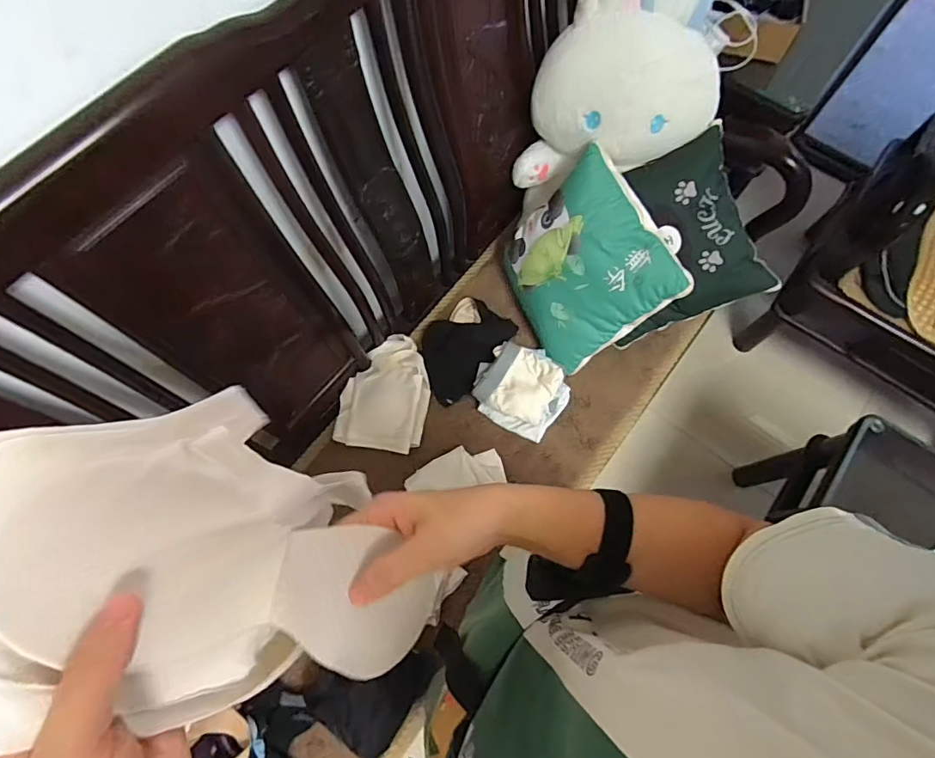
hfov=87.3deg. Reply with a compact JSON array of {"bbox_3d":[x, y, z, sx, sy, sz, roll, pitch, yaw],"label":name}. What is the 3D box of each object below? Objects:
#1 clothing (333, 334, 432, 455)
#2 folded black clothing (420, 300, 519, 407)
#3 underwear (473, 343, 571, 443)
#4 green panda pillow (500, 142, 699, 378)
[{"bbox_3d":[-0.171,0.021,1.017,0.180,0.041,0.250,7,71,3],"label":"clothing"},{"bbox_3d":[-0.016,-0.077,1.059,0.164,0.039,0.231,41,76,13],"label":"folded black clothing"},{"bbox_3d":[0.113,0.016,1.018,0.189,0.055,0.177,28,73,10],"label":"underwear"},{"bbox_3d":[0.221,-0.223,0.984,0.314,0.083,0.326,-39,78,34],"label":"green panda pillow"}]

